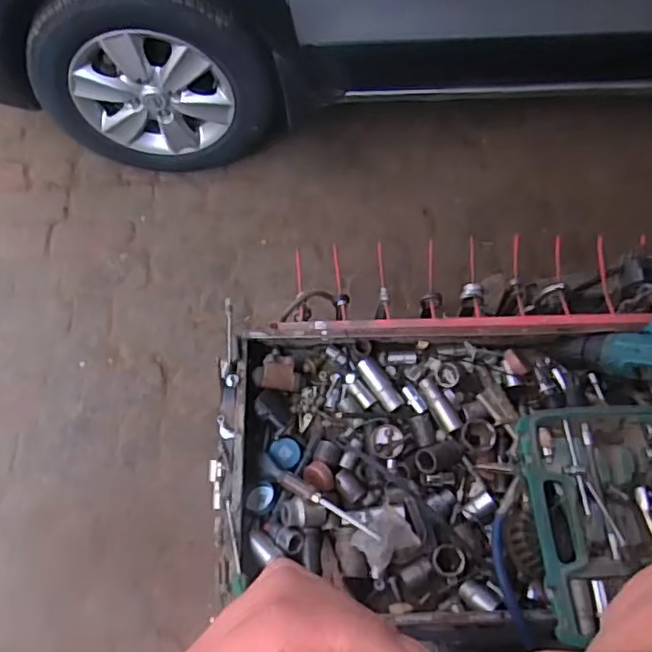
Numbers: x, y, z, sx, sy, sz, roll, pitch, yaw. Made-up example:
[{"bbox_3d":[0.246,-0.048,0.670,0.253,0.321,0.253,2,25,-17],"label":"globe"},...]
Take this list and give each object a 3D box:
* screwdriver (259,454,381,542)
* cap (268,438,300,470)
[{"bbox_3d":[-0.013,0.197,0.717,0.178,0.024,0.015,26,66,27],"label":"screwdriver"},{"bbox_3d":[-0.049,0.156,0.771,0.038,0.009,0.034,40,70,18],"label":"cap"}]

